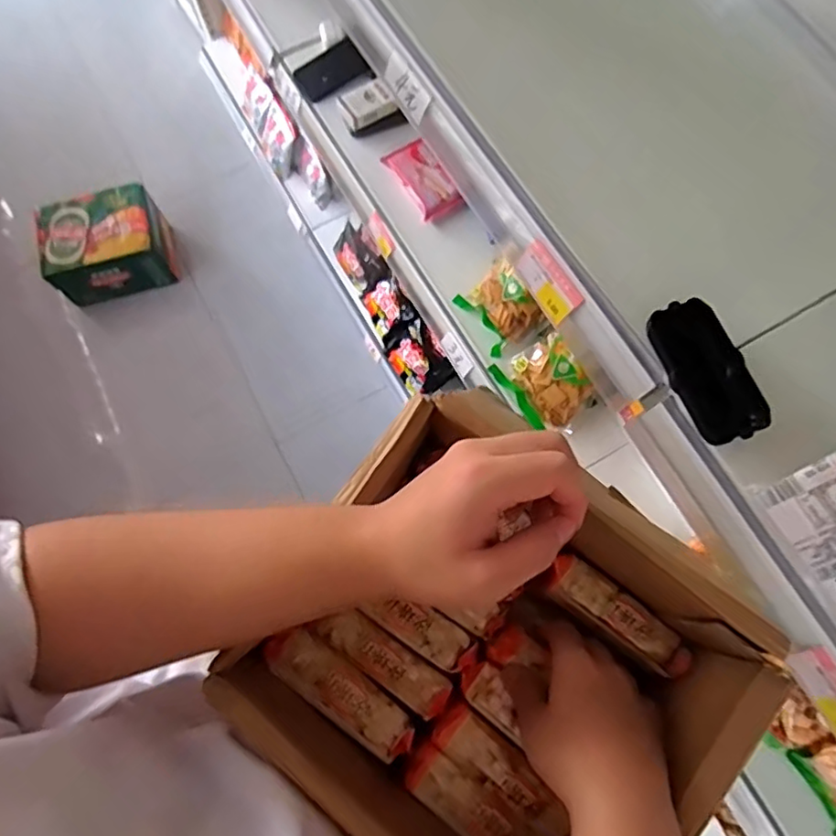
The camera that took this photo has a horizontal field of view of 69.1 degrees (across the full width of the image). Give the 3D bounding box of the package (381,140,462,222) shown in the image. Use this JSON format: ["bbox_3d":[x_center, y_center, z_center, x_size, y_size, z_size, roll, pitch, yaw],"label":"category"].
[{"bbox_3d":[0.010,-0.381,0.975,0.068,0.017,0.146,-31,72,0],"label":"package"}]

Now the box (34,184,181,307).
[{"bbox_3d":[-0.787,-0.437,1.543,0.297,0.163,0.229,-22,74,-5],"label":"box"}]

